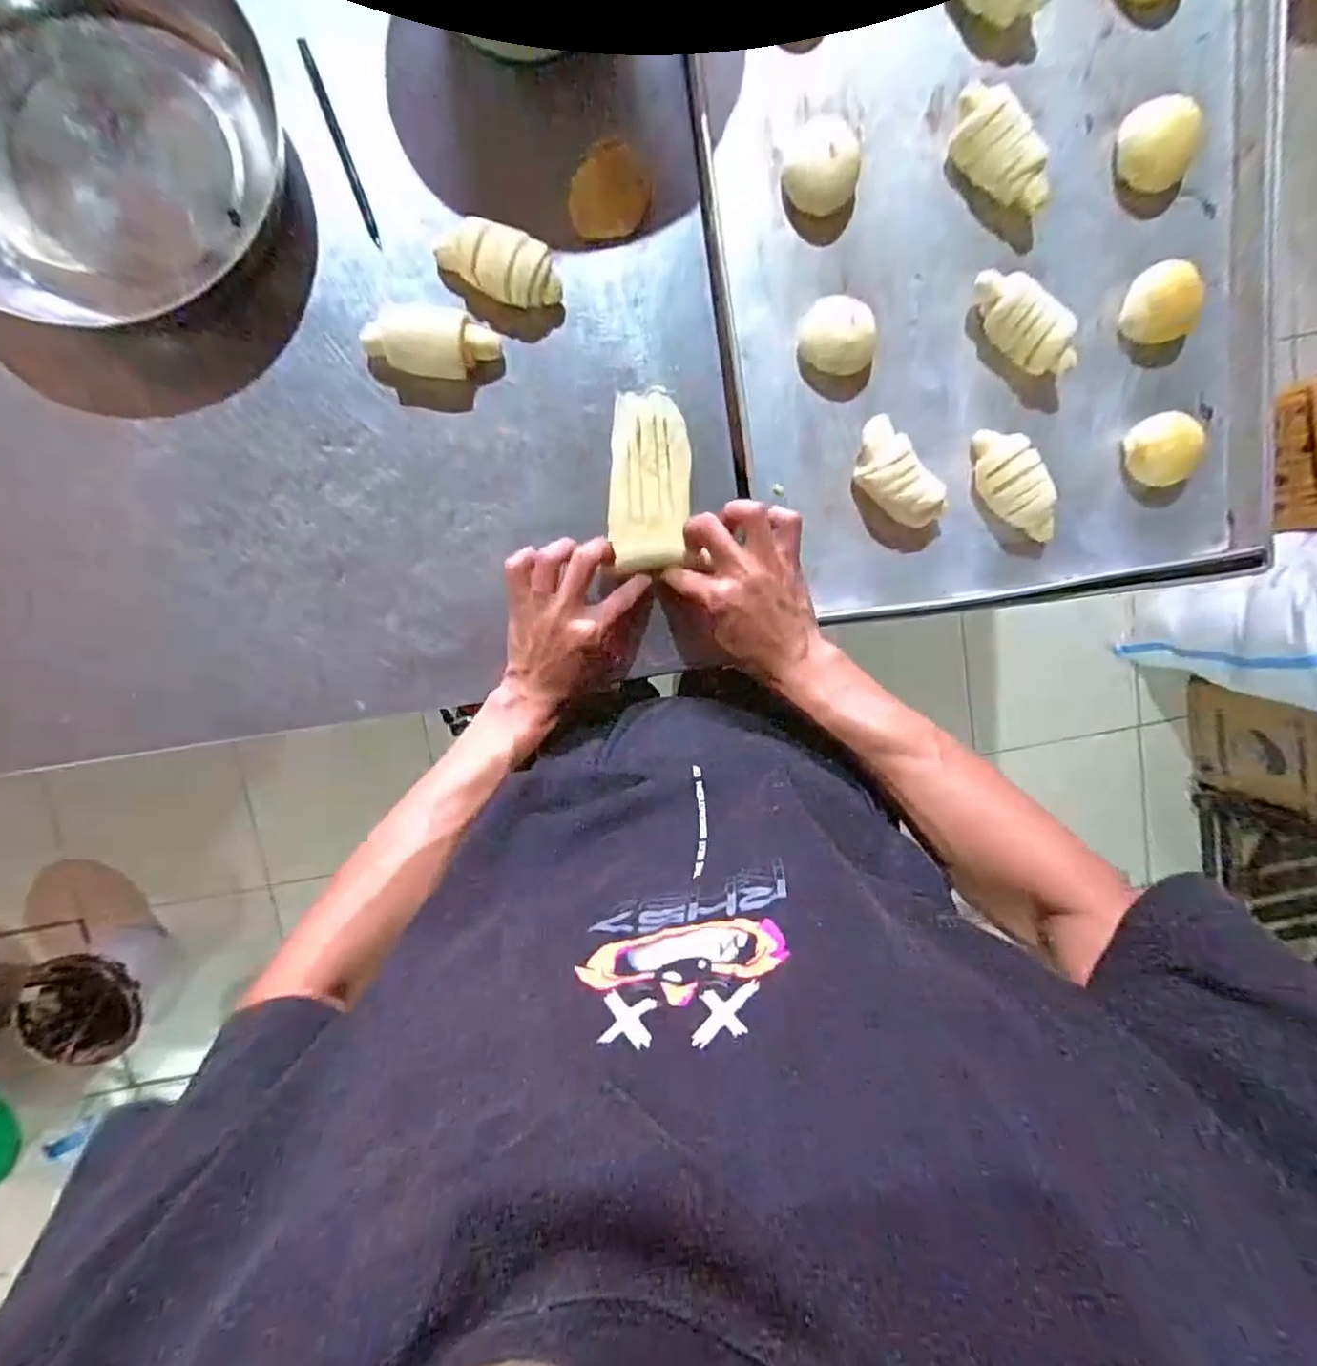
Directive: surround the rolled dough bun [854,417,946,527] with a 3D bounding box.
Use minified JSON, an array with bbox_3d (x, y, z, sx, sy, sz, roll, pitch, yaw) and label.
[{"bbox_3d":[0.187,-0.162,0.502,0.050,0.046,0.094,-38,98,2],"label":"rolled dough bun"}]

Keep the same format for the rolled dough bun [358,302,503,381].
[{"bbox_3d":[-0.167,-0.254,0.474,0.098,0.037,0.048,11,97,-4],"label":"rolled dough bun"}]

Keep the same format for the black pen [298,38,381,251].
[{"bbox_3d":[-0.236,-0.398,0.472,0.008,0.004,0.141,-19,99,-1],"label":"black pen"}]

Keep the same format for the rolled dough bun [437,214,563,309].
[{"bbox_3d":[-0.116,-0.310,0.468,0.093,0.033,0.051,24,96,-6],"label":"rolled dough bun"}]

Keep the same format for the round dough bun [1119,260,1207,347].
[{"bbox_3d":[0.402,-0.305,0.515,0.058,0.027,0.057,0,98,-3],"label":"round dough bun"}]

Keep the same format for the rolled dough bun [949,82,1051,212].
[{"bbox_3d":[0.255,-0.396,0.480,0.043,0.034,0.092,-34,98,2],"label":"rolled dough bun"}]

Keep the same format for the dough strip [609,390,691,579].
[{"bbox_3d":[-0.006,-0.160,0.508,0.063,0.009,0.140,1,89,-4],"label":"dough strip"}]

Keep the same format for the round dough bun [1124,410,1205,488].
[{"bbox_3d":[0.421,-0.195,0.532,0.064,0.030,0.058,-12,98,-1],"label":"round dough bun"}]

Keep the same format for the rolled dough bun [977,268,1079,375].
[{"bbox_3d":[0.285,-0.280,0.499,0.098,0.040,0.038,44,93,-7],"label":"rolled dough bun"}]

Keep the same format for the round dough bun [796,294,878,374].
[{"bbox_3d":[0.135,-0.265,0.487,0.054,0.037,0.055,0,98,-3],"label":"round dough bun"}]

